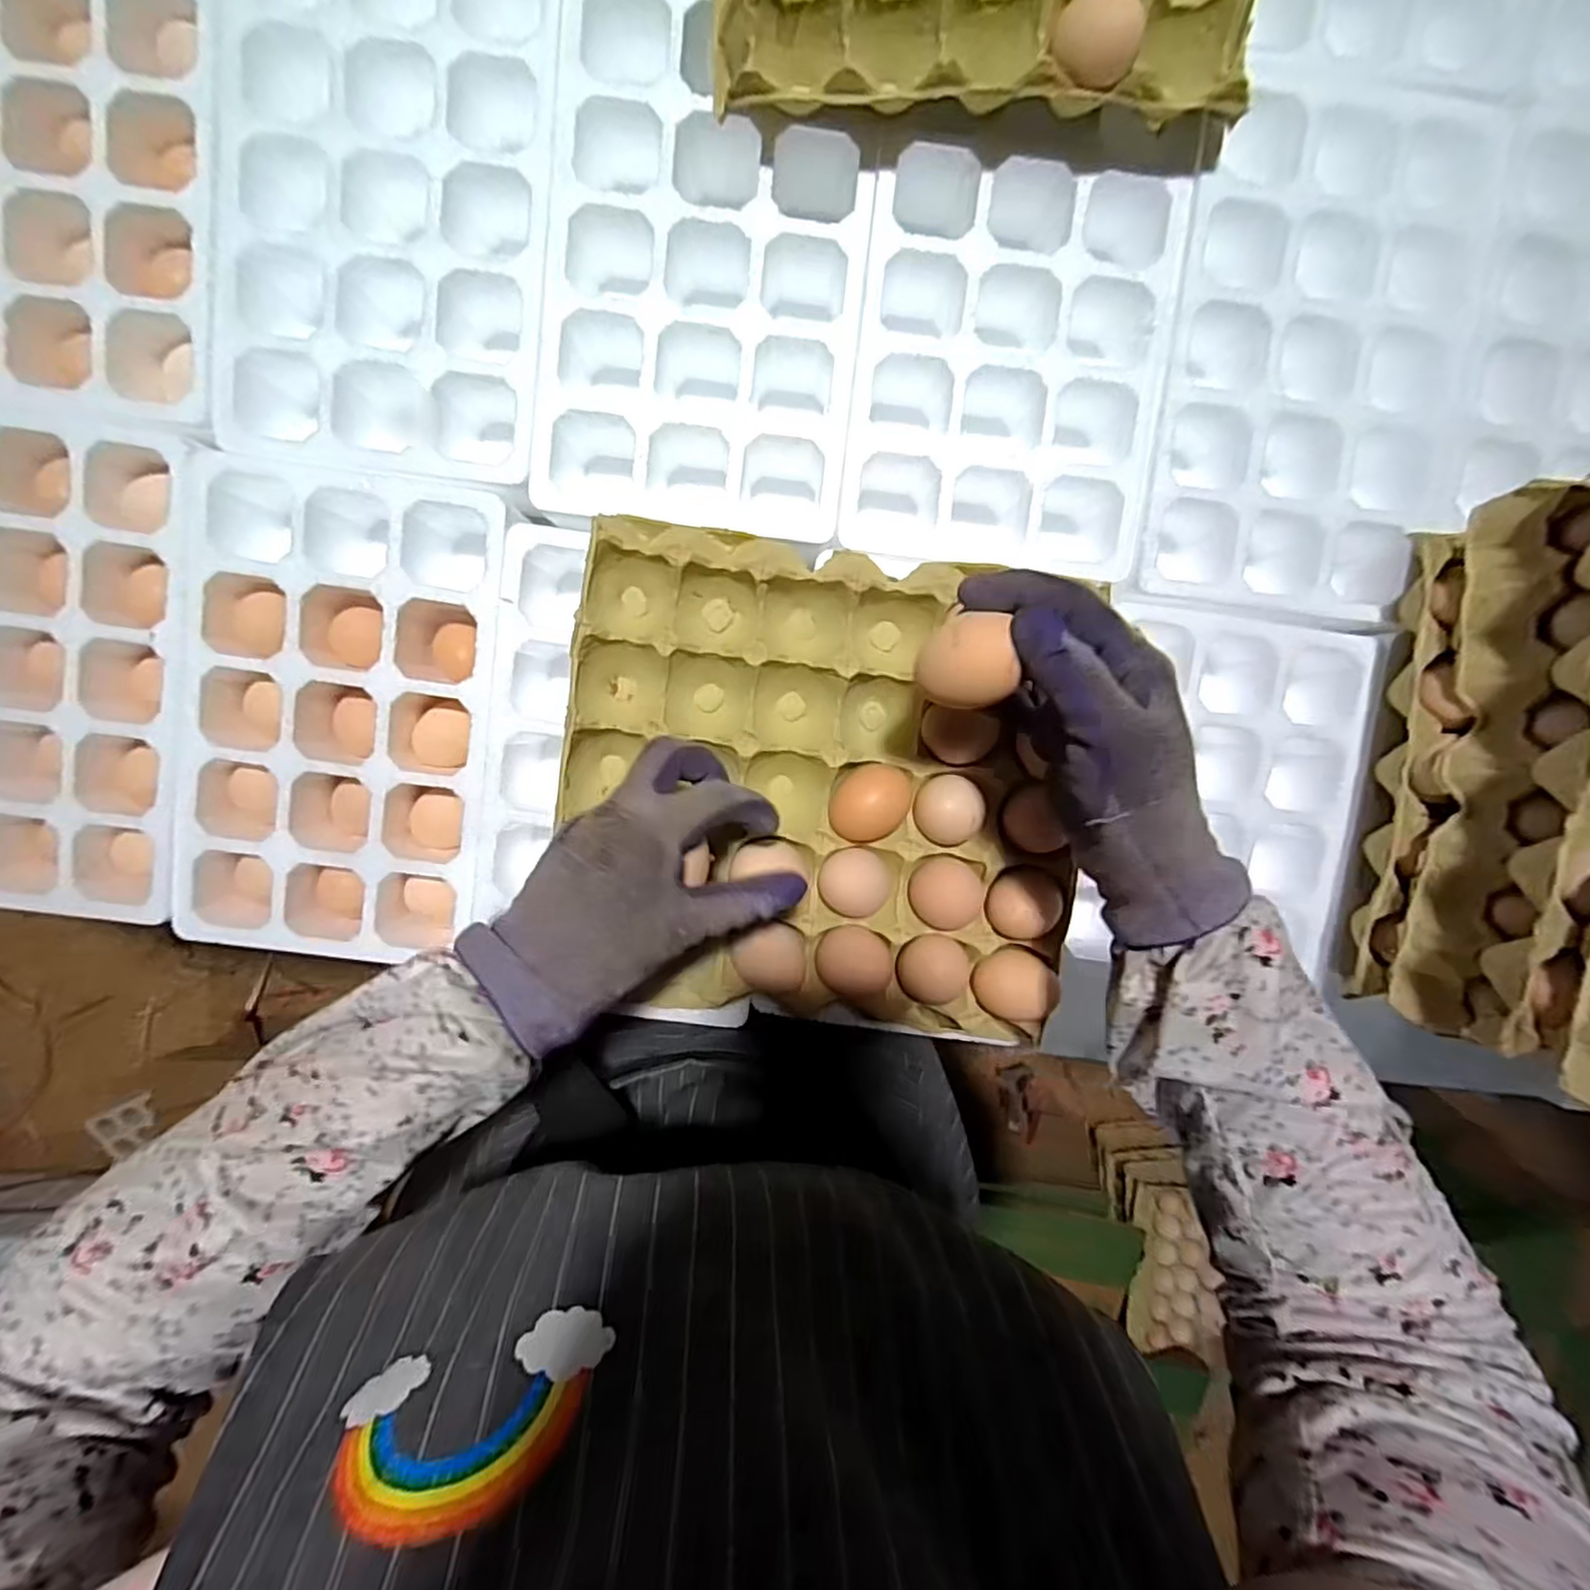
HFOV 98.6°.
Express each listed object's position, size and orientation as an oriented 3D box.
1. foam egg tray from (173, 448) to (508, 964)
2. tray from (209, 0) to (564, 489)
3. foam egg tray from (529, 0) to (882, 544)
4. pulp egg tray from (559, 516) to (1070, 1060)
[{"bbox_3d":[-0.281,-0.048,0.447,0.180,0.060,0.296,7,96,-2],"label":"foam egg tray"},{"bbox_3d":[-0.235,-0.344,0.415,0.184,0.060,0.297,7,96,-2],"label":"tray"},{"bbox_3d":[-0.052,-0.308,0.422,0.183,0.054,0.286,6,97,-2],"label":"foam egg tray"},{"bbox_3d":[0.016,-0.004,0.402,0.290,0.051,0.269,8,96,-2],"label":"pulp egg tray"}]

